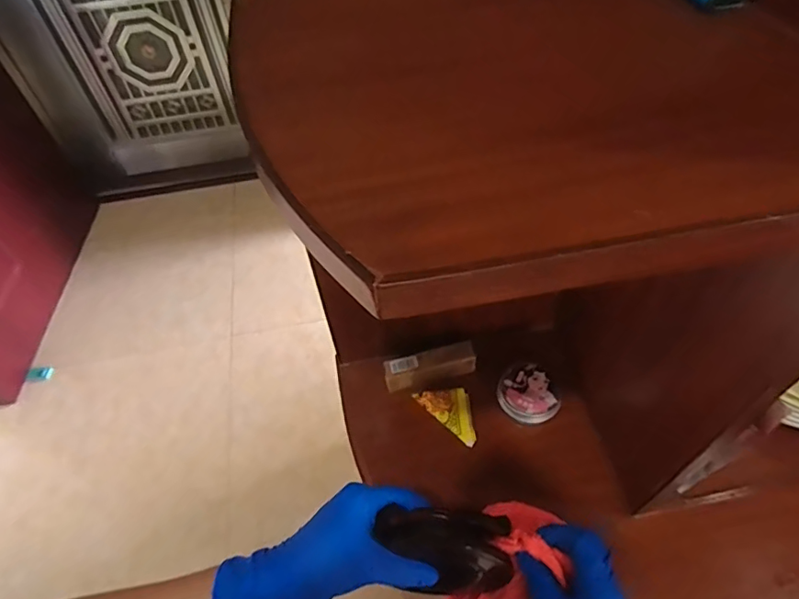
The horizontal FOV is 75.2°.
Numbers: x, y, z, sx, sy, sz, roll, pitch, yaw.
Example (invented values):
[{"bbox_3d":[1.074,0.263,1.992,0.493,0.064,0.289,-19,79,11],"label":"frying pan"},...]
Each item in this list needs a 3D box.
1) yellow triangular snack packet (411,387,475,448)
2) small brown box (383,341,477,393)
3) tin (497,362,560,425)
[{"bbox_3d":[0.062,0.124,0.594,0.044,0.008,0.084,-41,61,-21],"label":"yellow triangular snack packet"},{"bbox_3d":[0.036,0.078,0.610,0.108,0.023,0.030,-13,55,-3],"label":"small brown box"},{"bbox_3d":[0.146,0.106,0.590,0.065,0.023,0.067,5,56,9],"label":"tin"}]

